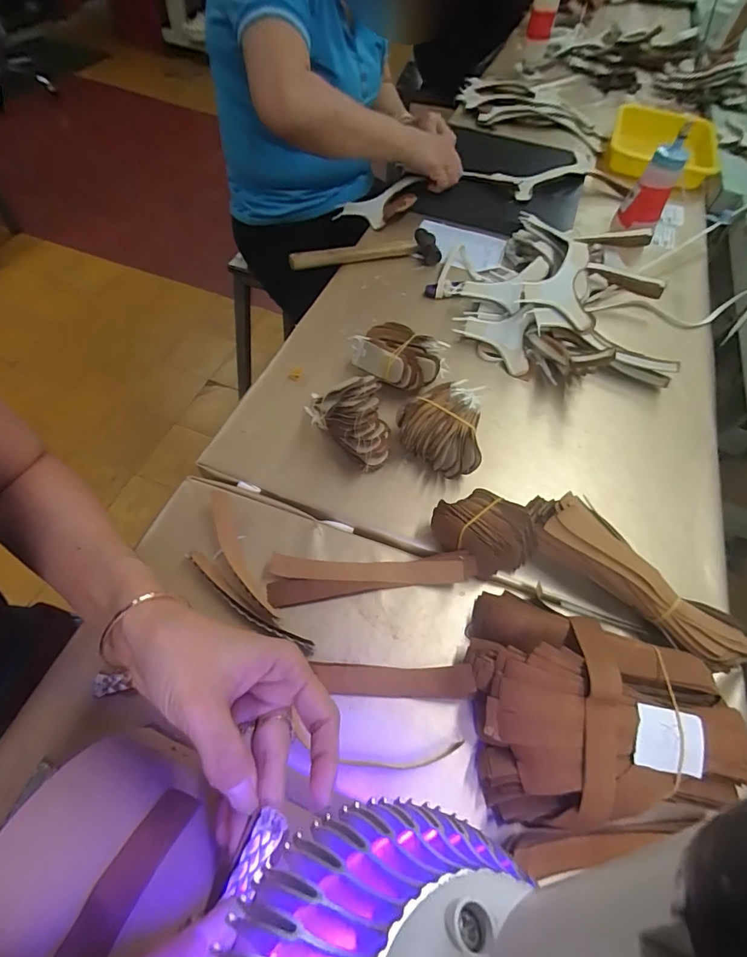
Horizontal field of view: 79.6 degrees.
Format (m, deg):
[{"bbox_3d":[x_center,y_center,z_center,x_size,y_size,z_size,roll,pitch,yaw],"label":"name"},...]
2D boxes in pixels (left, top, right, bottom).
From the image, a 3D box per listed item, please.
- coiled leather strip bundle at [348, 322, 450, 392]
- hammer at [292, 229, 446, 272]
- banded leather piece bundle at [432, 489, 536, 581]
[{"bbox_3d":[0.026,-0.139,0.522,0.107,0.046,0.074,28,60,12],"label":"coiled leather strip bundle"},{"bbox_3d":[-0.013,-0.325,0.657,0.219,0.029,0.063,-10,60,-11],"label":"hammer"},{"bbox_3d":[0.099,0.048,0.405,0.084,0.049,0.058,40,63,18],"label":"banded leather piece bundle"}]

